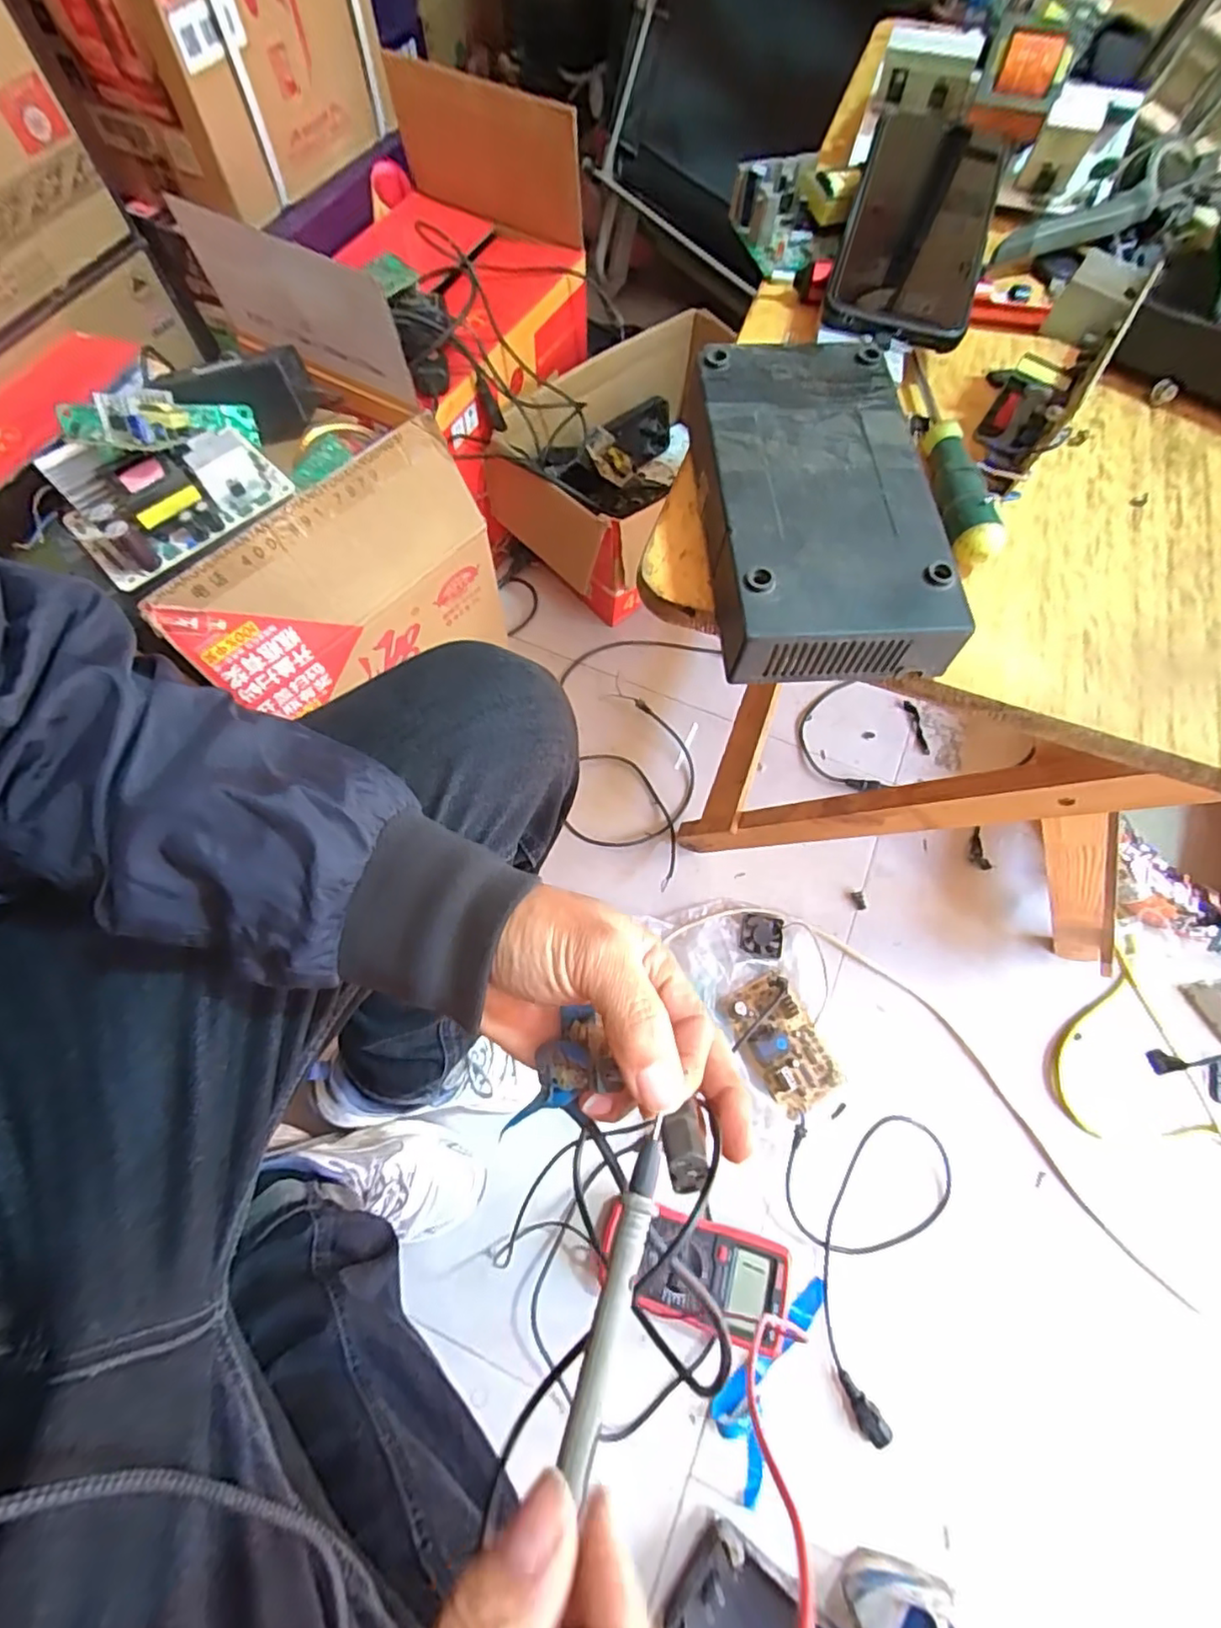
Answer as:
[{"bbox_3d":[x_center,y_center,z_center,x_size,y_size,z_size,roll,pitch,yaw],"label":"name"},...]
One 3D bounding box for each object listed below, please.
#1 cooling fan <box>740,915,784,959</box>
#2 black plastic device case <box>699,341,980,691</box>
[{"bbox_3d":[0.191,0.156,0.795,0.051,0.017,0.051,11,69,3],"label":"cooling fan"},{"bbox_3d":[0.093,-0.144,0.295,0.096,0.034,0.173,-3,68,-2],"label":"black plastic device case"}]

